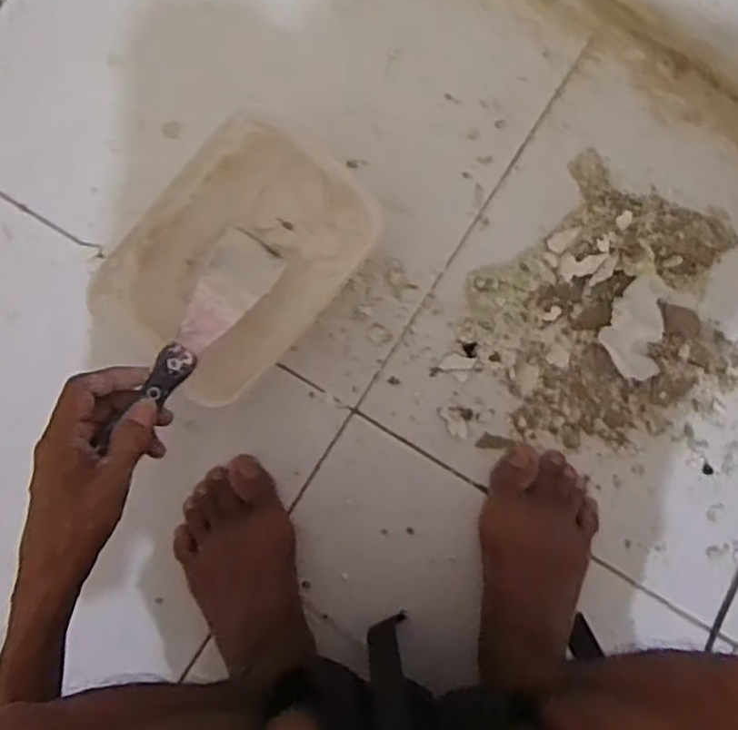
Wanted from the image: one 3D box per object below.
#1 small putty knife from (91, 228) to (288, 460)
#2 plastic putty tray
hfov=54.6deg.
[{"bbox_3d":[-0.124,-0.024,0.515,0.049,0.017,0.189,32,62,-4],"label":"small putty knife"},{"bbox_3d":[-0.099,-0.075,0.545,0.143,0.076,0.203,38,97,-5],"label":"plastic putty tray"}]

